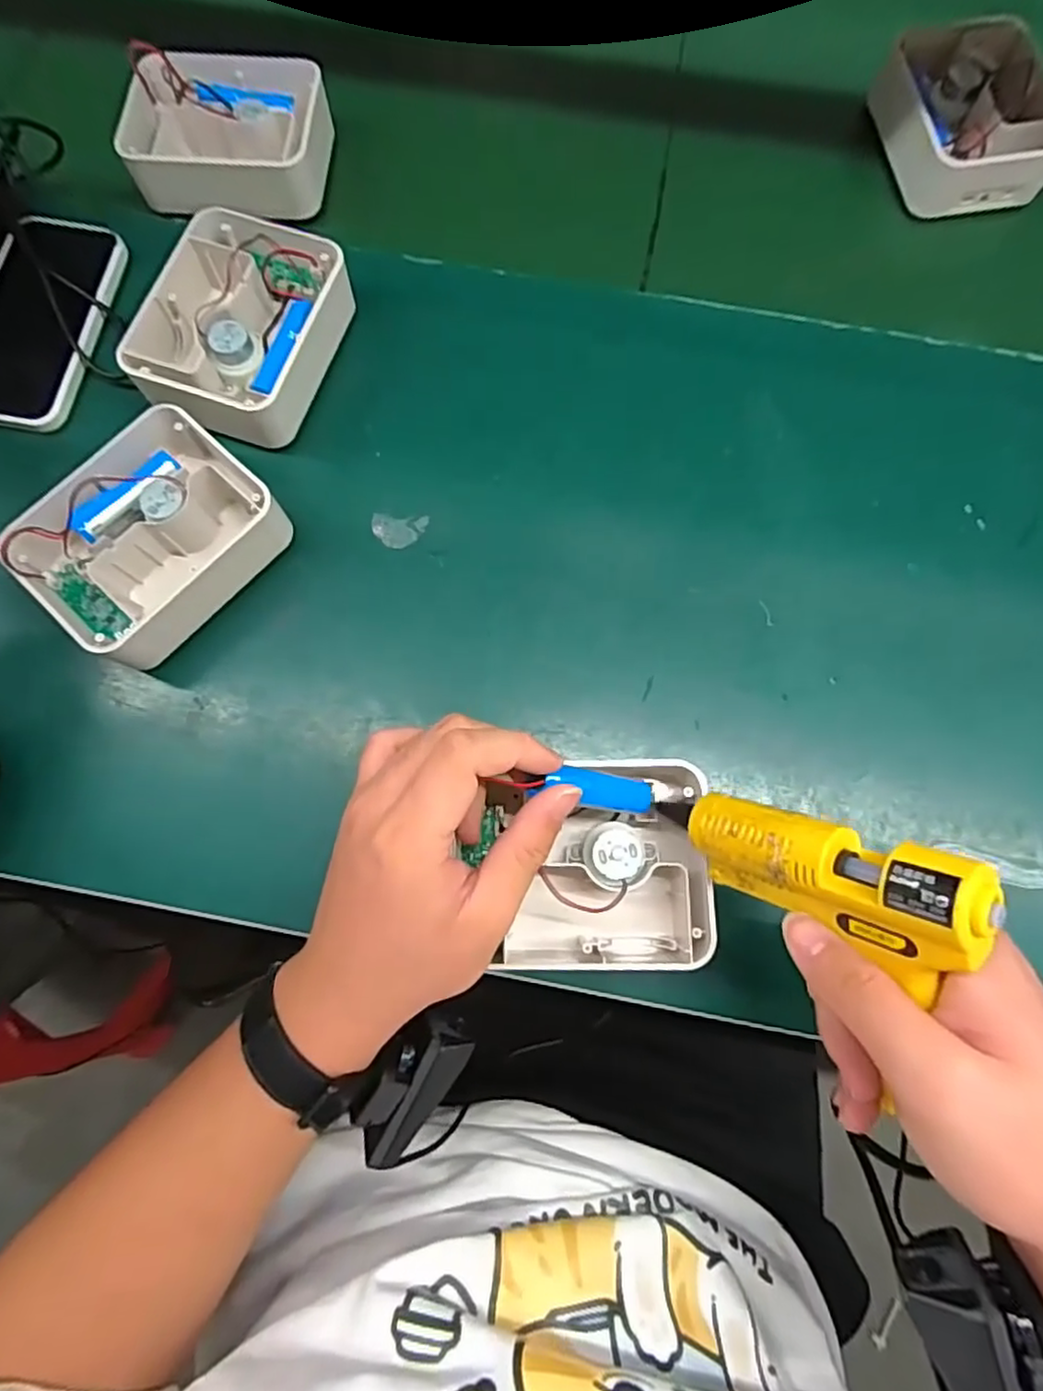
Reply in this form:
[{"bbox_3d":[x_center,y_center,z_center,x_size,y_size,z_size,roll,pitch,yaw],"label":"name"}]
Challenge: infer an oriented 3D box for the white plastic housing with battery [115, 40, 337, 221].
[{"bbox_3d":[-0.202,-0.387,0.444,0.130,0.034,0.106,-1,78,0],"label":"white plastic housing with battery"}]

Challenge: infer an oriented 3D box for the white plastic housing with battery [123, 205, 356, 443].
[{"bbox_3d":[-0.170,-0.226,0.402,0.104,0.046,0.138,17,78,4],"label":"white plastic housing with battery"}]

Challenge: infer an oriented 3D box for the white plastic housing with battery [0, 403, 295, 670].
[{"bbox_3d":[-0.208,-0.089,0.369,0.104,0.049,0.133,39,81,8],"label":"white plastic housing with battery"}]

